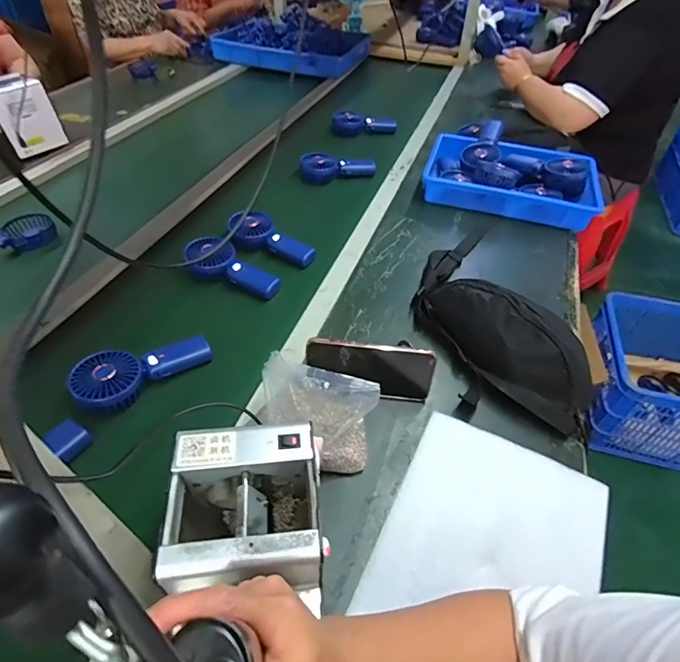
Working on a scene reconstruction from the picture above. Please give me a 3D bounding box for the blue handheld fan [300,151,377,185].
[{"bbox_3d":[-0.004,-0.390,1.033,0.180,0.049,0.078,1,46,-1],"label":"blue handheld fan"}]

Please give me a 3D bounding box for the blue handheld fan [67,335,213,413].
[{"bbox_3d":[-0.278,0.047,0.603,0.176,0.047,0.079,-30,54,-27],"label":"blue handheld fan"}]

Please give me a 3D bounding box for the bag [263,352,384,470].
[{"bbox_3d":[-0.031,0.106,0.517,0.138,0.117,0.079,16,48,13],"label":"bag"}]

